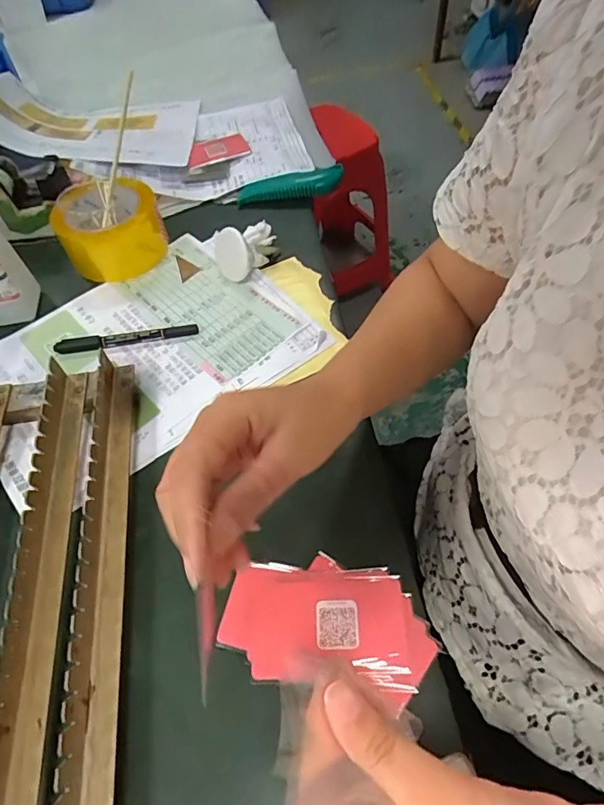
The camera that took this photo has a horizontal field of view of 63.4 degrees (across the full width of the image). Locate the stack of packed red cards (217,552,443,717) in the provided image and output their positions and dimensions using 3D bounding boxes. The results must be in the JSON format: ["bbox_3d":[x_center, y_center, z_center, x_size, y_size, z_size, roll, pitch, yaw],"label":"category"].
[{"bbox_3d":[0.017,0.143,0.320,0.134,0.012,0.077,8,56,9],"label":"stack of packed red cards"}]

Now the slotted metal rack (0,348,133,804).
[{"bbox_3d":[-0.151,0.205,0.265,0.100,0.035,0.578,-10,55,-2],"label":"slotted metal rack"}]

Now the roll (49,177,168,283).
[{"bbox_3d":[-0.204,-0.190,0.528,0.097,0.065,0.097,-2,55,3],"label":"roll"}]

